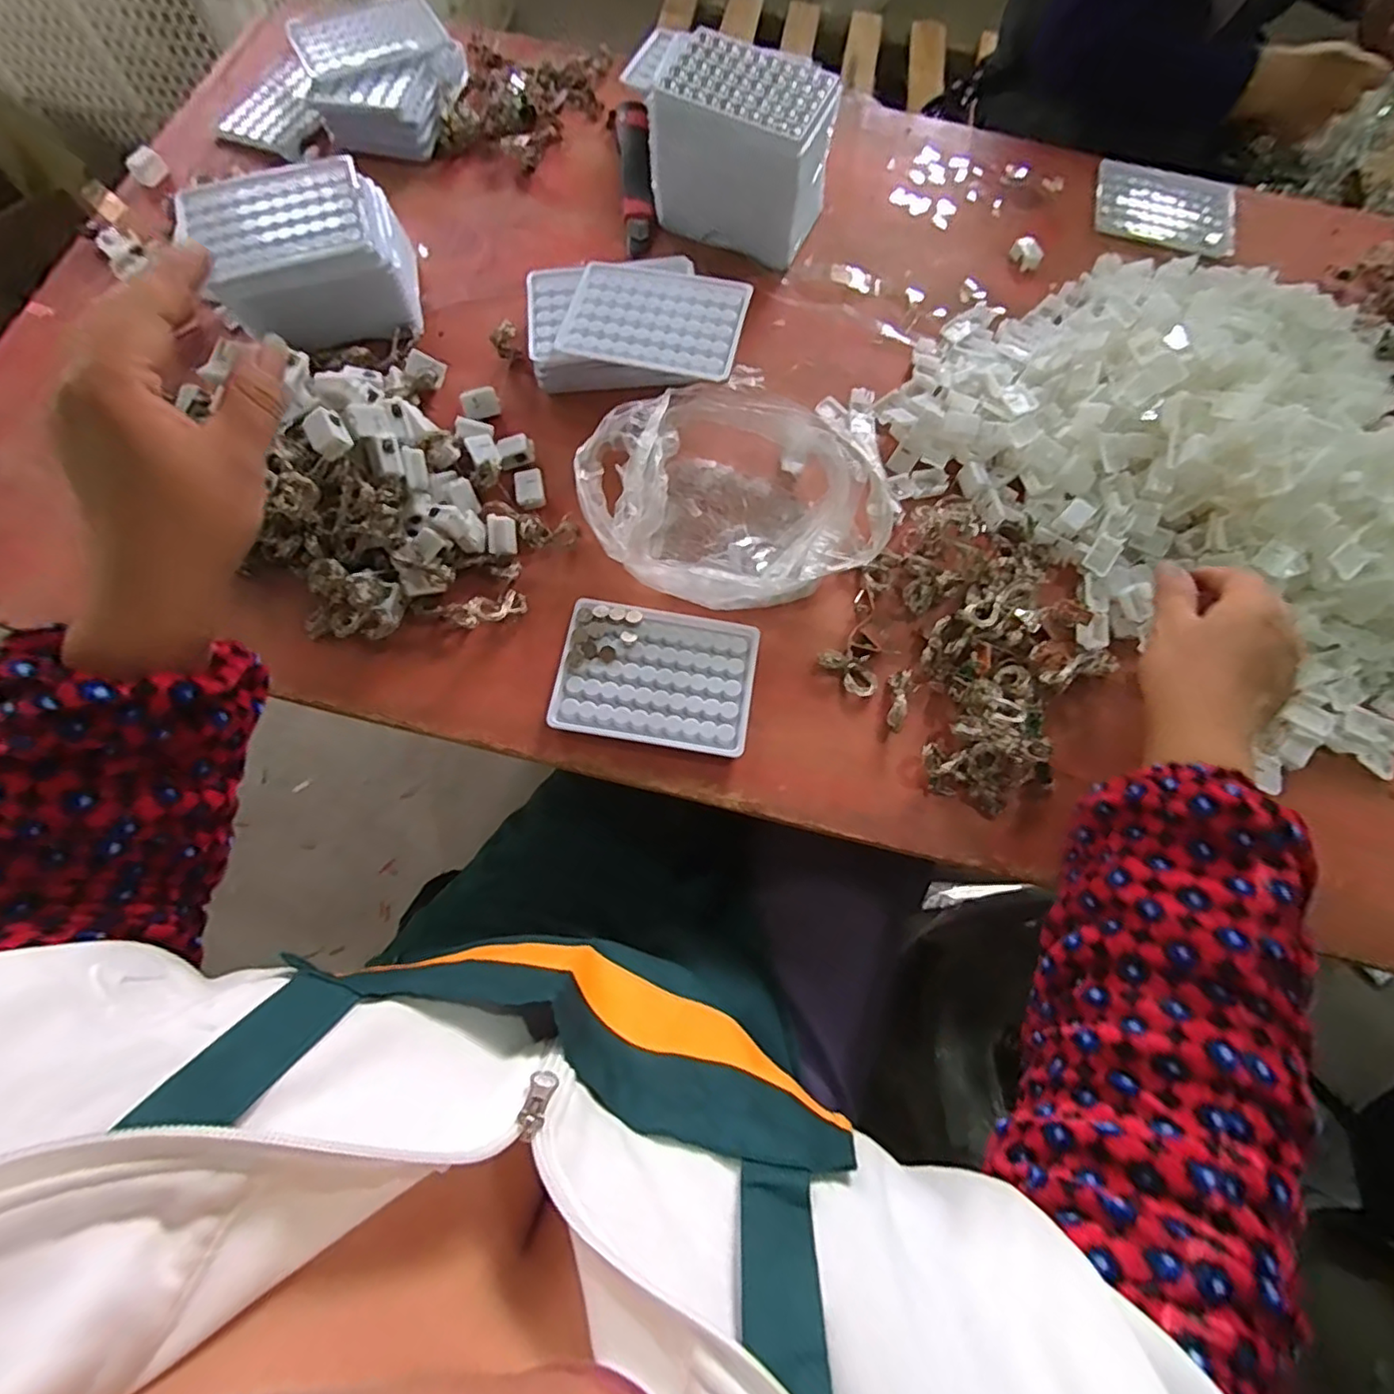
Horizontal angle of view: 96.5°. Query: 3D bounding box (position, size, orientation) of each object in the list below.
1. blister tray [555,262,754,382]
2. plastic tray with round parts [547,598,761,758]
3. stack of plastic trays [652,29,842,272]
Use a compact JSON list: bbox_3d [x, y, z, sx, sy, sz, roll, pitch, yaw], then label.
[{"bbox_3d":[-0.030,-0.282,0.464,0.129,0.011,0.095,14,72,2],"label":"blister tray"},{"bbox_3d":[-0.027,-0.015,0.424,0.129,0.014,0.094,9,72,1],"label":"plastic tray with round parts"},{"bbox_3d":[0.039,-0.452,0.518,0.133,0.094,0.102,21,73,4],"label":"stack of plastic trays"}]

